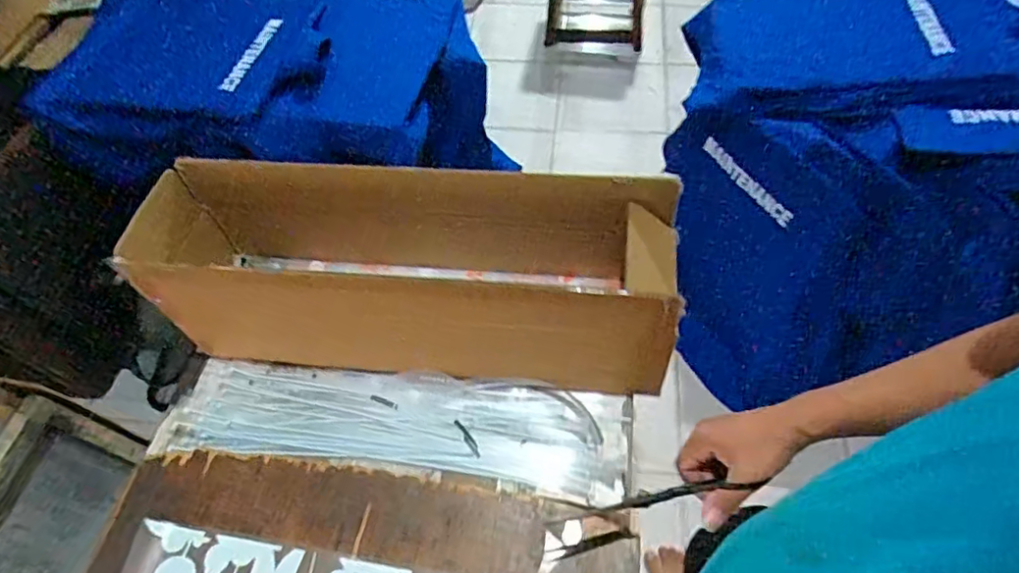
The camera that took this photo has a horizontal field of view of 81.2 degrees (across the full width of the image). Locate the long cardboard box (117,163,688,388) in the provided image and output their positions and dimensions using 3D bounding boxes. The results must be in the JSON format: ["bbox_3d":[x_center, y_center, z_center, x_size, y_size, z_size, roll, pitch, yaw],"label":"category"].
[{"bbox_3d":[-0.128,-0.018,0.727,0.618,0.208,0.165,5,56,7],"label":"long cardboard box"}]

